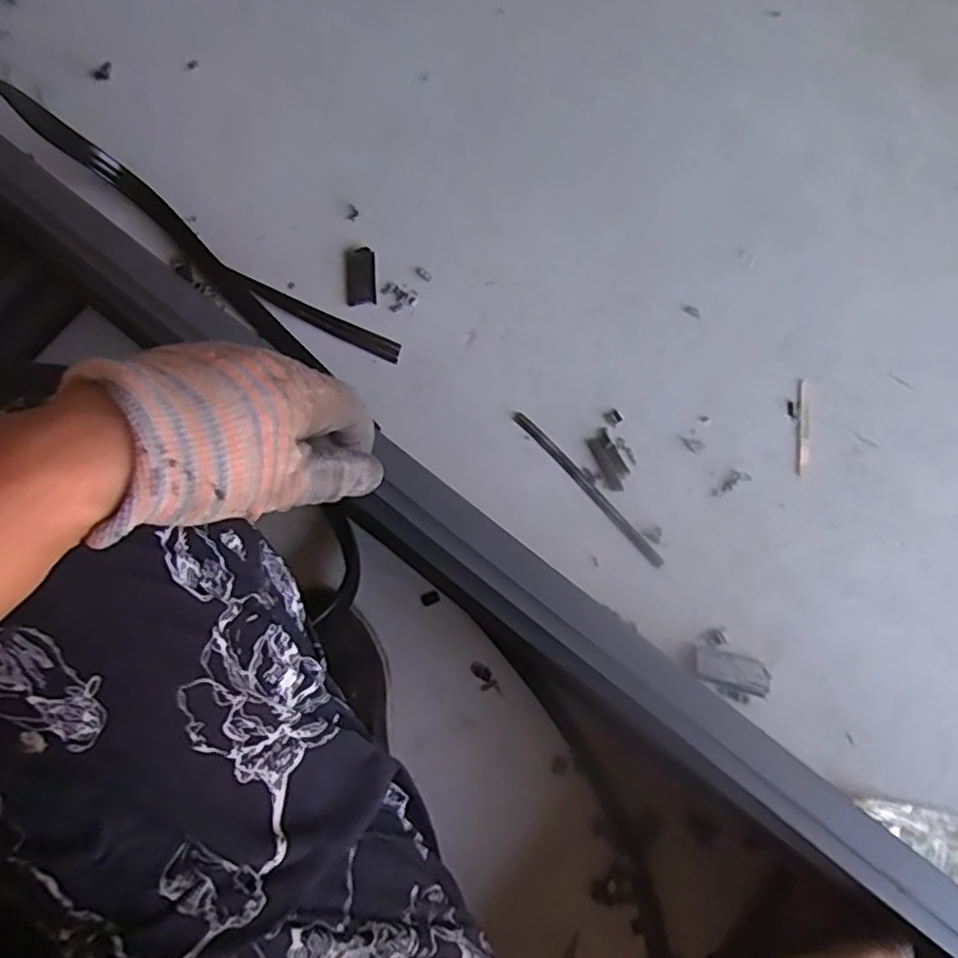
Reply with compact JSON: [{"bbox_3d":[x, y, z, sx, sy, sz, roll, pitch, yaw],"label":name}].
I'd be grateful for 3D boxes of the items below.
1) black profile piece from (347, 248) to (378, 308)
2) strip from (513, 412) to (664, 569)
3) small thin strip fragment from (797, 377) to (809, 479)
[{"bbox_3d":[-0.134,-0.231,0.763,0.032,0.005,0.070,-5,77,-1],"label":"black profile piece"},{"bbox_3d":[0.118,0.010,0.722,0.014,0.008,0.220,-42,81,-9],"label":"strip"},{"bbox_3d":[0.356,-0.057,0.734,0.013,0.004,0.108,6,77,1],"label":"small thin strip fragment"}]

